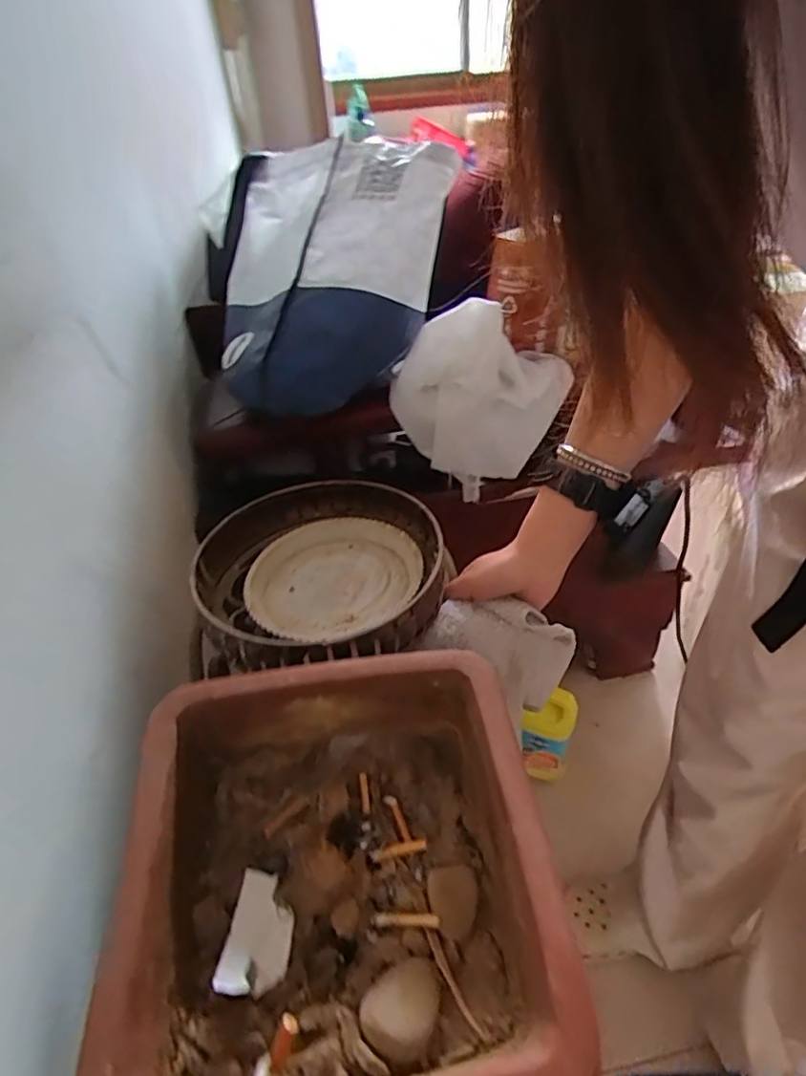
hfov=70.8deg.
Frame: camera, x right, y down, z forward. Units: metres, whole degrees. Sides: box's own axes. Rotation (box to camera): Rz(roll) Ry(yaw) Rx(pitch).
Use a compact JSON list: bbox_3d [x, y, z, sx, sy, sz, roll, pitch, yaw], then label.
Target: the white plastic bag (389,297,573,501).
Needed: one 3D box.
[{"bbox_3d":[0.110,-0.195,0.751,0.159,0.191,0.226,25,47,35],"label":"white plastic bag"}]

